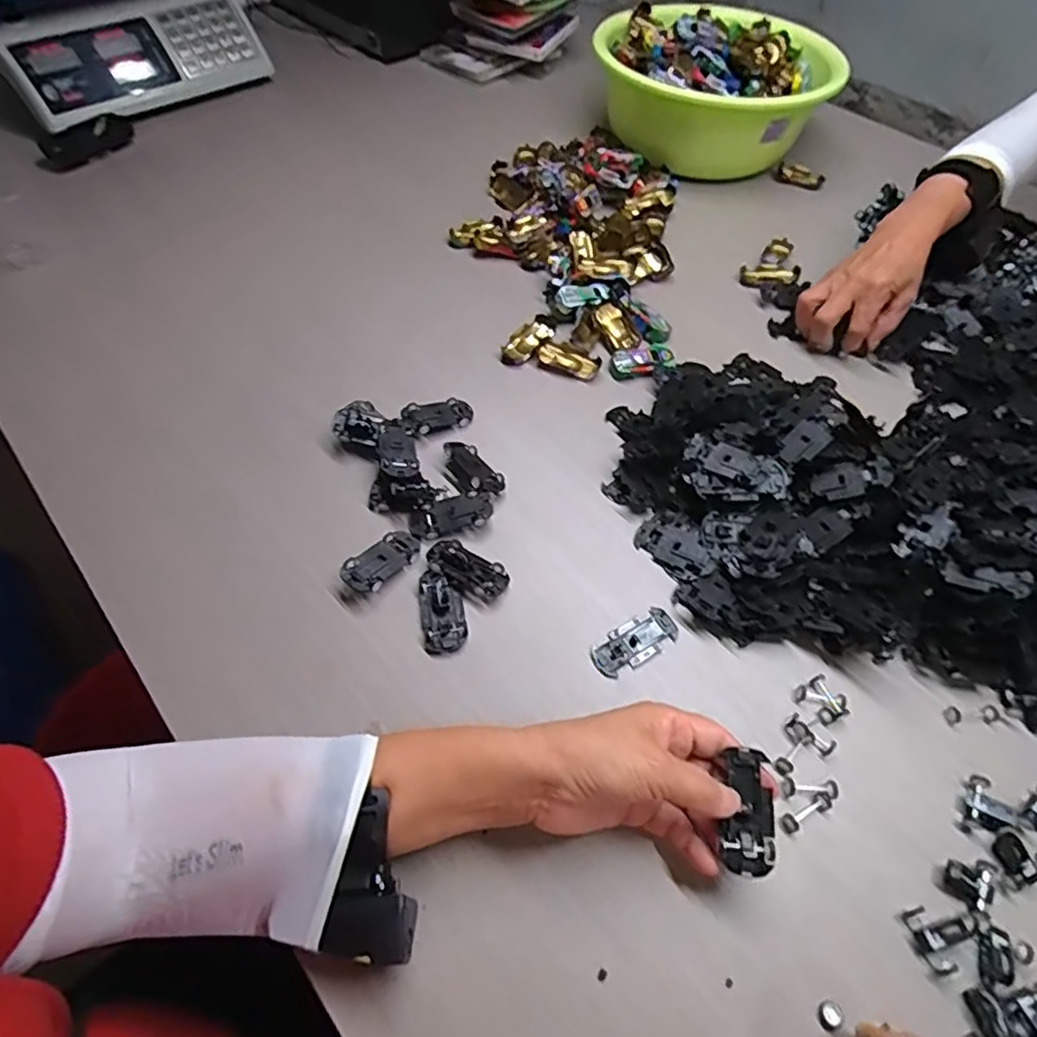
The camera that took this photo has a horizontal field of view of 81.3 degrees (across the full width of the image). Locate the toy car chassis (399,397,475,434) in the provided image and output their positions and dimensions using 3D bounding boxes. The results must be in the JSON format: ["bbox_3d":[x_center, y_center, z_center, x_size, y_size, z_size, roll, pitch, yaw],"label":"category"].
[{"bbox_3d":[-0.073,-0.091,0.539,0.065,0.022,0.031,-21,60,-16],"label":"toy car chassis"}]

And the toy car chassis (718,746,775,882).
[{"bbox_3d":[0.129,0.165,0.340,0.029,0.007,0.064,9,66,3],"label":"toy car chassis"}]

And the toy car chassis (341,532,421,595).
[{"bbox_3d":[-0.102,0.033,0.456,0.031,0.015,0.064,34,48,18],"label":"toy car chassis"}]

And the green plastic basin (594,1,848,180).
[{"bbox_3d":[0.250,-0.578,0.811,0.283,0.121,0.283,1,57,-2],"label":"green plastic basin"}]

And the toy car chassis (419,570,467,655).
[{"bbox_3d":[-0.055,0.066,0.435,0.030,0.011,0.062,-7,57,-8],"label":"toy car chassis"}]

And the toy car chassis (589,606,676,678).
[{"bbox_3d":[0.083,0.088,0.430,0.066,0.004,0.030,-28,62,-20],"label":"toy car chassis"}]

